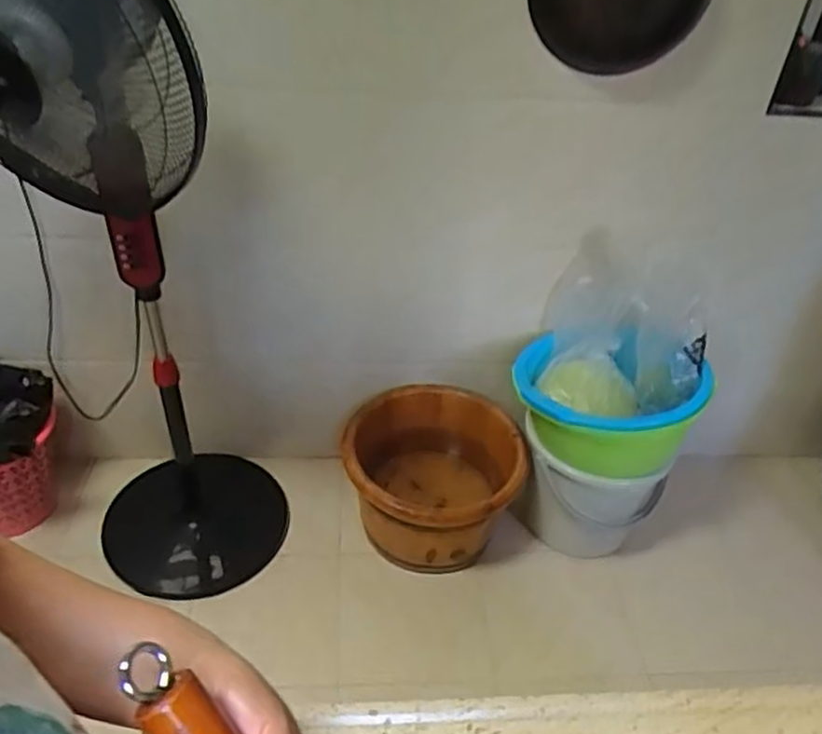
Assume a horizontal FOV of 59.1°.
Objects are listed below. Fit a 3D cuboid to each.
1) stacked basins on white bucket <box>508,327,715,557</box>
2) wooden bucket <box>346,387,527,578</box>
[{"bbox_3d":[0.400,0.178,1.624,0.378,0.476,0.311,22,39,22],"label":"stacked basins on white bucket"},{"bbox_3d":[0.048,0.267,1.643,0.383,0.274,0.382,3,35,-2],"label":"wooden bucket"}]

